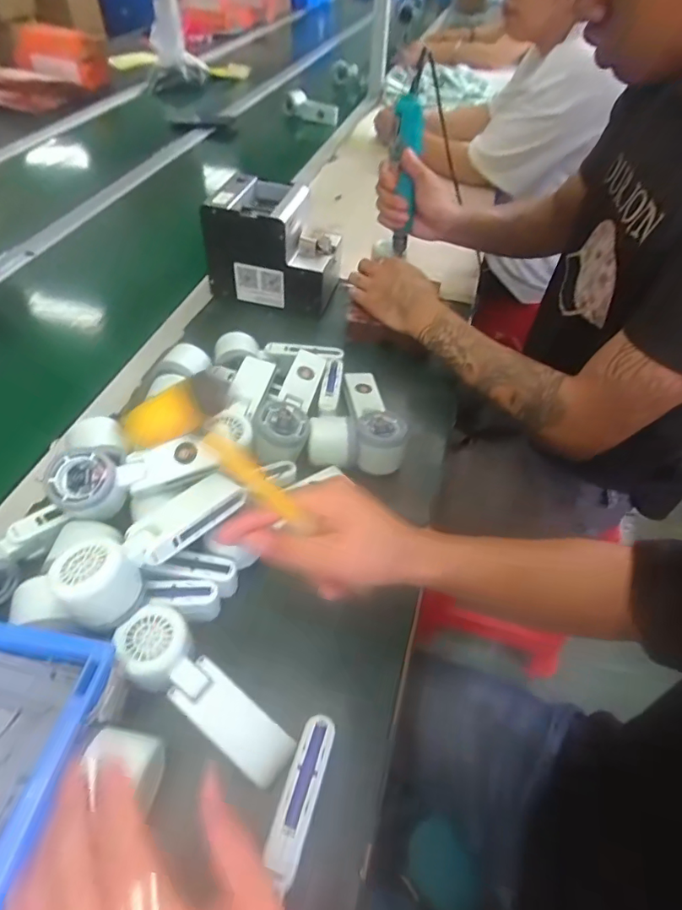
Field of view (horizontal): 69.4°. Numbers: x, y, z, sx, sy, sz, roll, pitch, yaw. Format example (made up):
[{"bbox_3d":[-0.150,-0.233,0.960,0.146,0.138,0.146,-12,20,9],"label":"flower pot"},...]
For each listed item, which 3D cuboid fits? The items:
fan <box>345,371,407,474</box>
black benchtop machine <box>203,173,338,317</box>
[{"bbox_3d":[0.040,-0.050,0.606,0.057,0.061,0.162,-1,50,-4],"label":"fan"},{"bbox_3d":[-0.102,-0.323,0.775,0.182,0.162,0.141,12,50,7],"label":"black benchtop machine"}]

